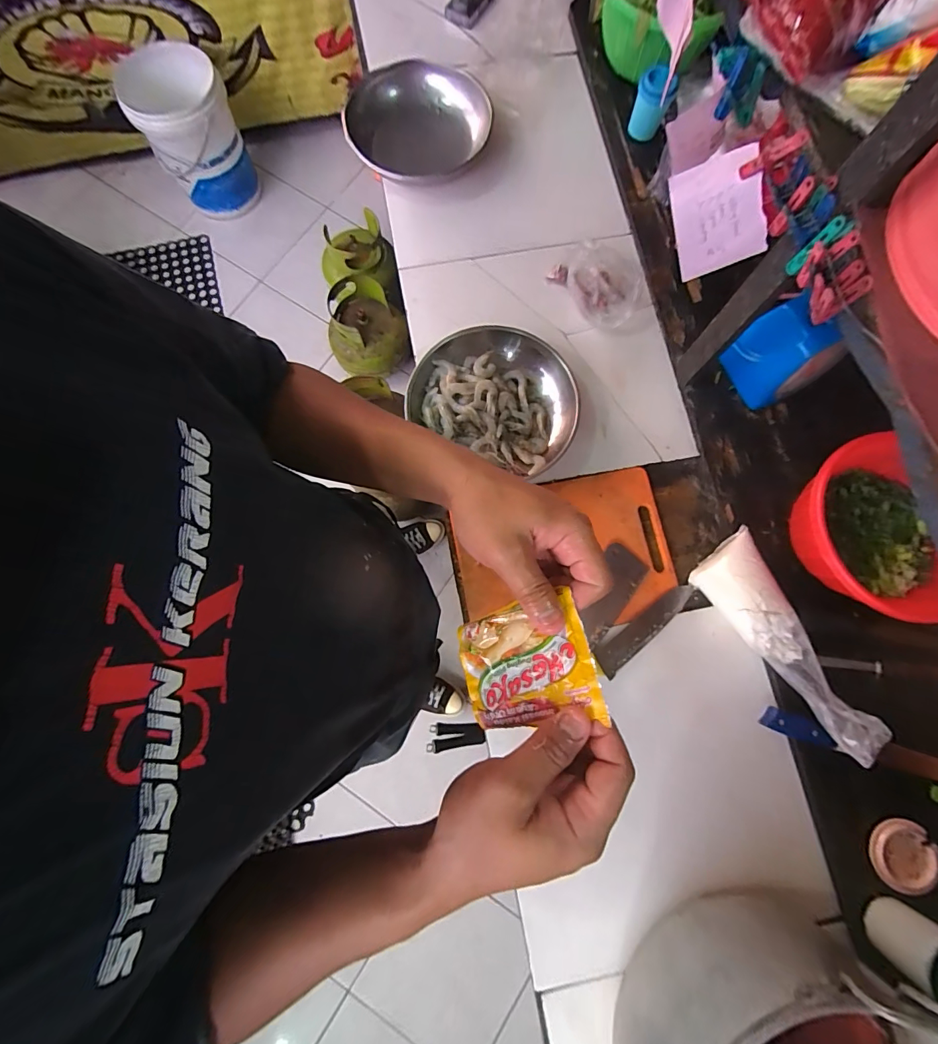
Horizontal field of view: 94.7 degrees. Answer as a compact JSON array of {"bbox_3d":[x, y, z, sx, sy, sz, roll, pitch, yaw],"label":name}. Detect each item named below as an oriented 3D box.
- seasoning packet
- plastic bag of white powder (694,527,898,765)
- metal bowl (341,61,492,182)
[{"bbox_3d":[0.036,0.093,0.279,0.085,0.007,0.072,-21,69,21],"label":"seasoning packet"},{"bbox_3d":[0.403,0.148,0.559,0.087,0.081,0.278,-21,62,-5],"label":"plastic bag of white powder"},{"bbox_3d":[-0.089,-0.674,0.745,0.229,0.065,0.228,0,78,-1],"label":"metal bowl"}]

